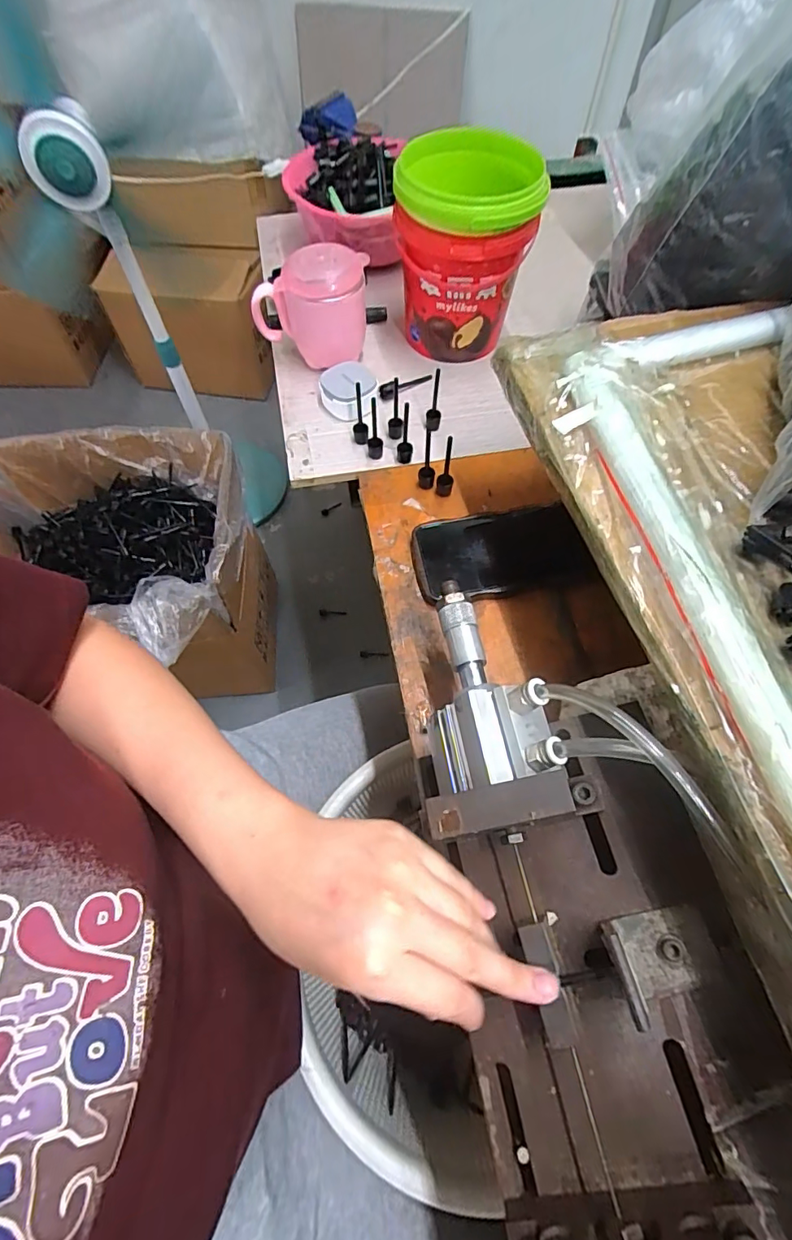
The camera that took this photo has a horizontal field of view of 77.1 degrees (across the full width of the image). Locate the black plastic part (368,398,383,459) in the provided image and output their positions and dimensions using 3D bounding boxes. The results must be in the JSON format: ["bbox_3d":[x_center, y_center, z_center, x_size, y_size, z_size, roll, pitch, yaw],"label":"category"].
[{"bbox_3d":[-0.019,-0.176,0.458,0.014,0.057,0.018,-5,63,-2],"label":"black plastic part"}]

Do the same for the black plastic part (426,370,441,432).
[{"bbox_3d":[0.037,-0.209,0.479,0.014,0.060,0.020,4,63,2],"label":"black plastic part"}]

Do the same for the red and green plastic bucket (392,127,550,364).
[{"bbox_3d":[0.067,-0.362,0.502,0.124,0.158,0.129,9,63,4],"label":"red and green plastic bucket"}]

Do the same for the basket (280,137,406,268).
[{"bbox_3d":[-0.066,-0.497,0.594,0.143,0.079,0.132,5,63,2],"label":"basket"}]

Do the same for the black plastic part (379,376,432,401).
[{"bbox_3d":[0.010,-0.249,0.523,0.062,0.016,0.010,-35,68,-16],"label":"black plastic part"}]

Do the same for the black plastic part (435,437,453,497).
[{"bbox_3d":[0.044,-0.132,0.436,0.015,0.063,0.011,9,63,4],"label":"black plastic part"}]

